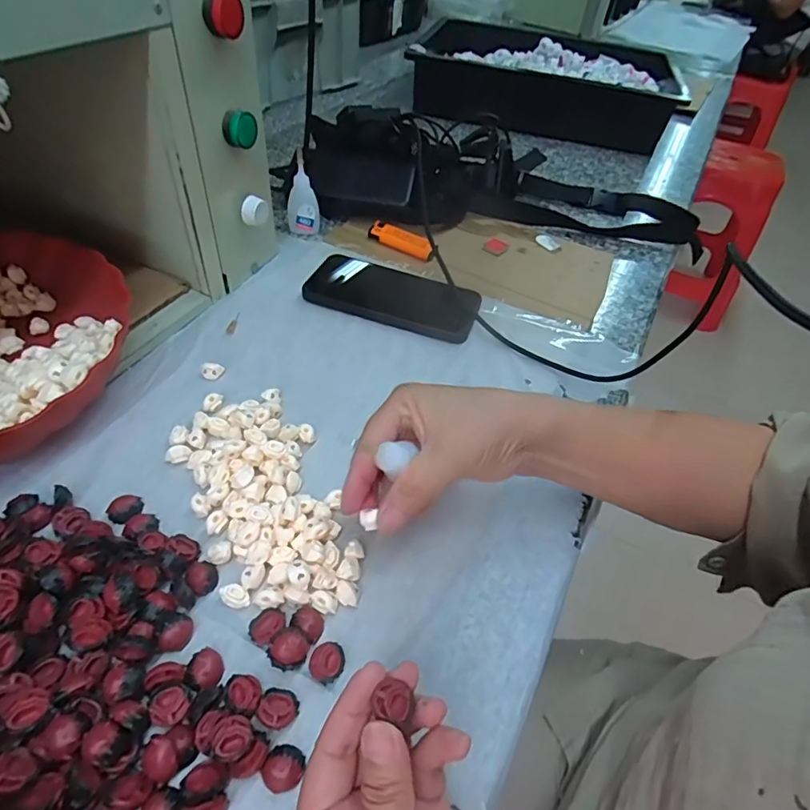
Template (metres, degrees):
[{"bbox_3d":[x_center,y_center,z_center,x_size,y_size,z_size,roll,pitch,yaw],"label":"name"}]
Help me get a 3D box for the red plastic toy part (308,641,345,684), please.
[{"bbox_3d":[-0.042,0.139,0.274,0.018,0.008,0.020,16,47,8],"label":"red plastic toy part"}]

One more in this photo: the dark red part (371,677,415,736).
[{"bbox_3d":[-0.004,0.126,0.216,0.017,0.009,0.018,20,48,12],"label":"dark red part"}]

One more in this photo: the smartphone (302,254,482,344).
[{"bbox_3d":[-0.011,-0.105,0.493,0.160,0.018,0.076,17,47,9],"label":"smartphone"}]

